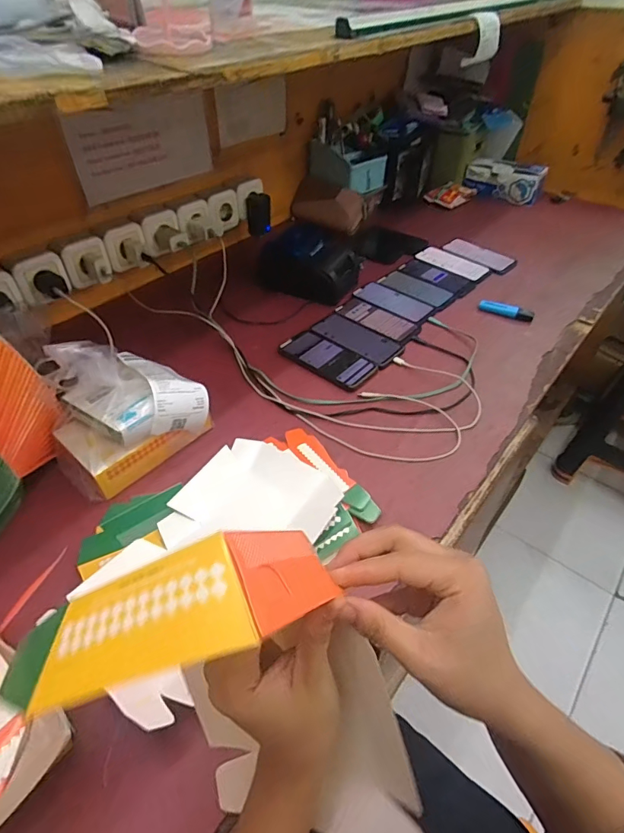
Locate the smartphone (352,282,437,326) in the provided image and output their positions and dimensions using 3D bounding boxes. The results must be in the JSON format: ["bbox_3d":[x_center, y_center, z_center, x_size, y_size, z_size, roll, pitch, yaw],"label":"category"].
[{"bbox_3d":[0.166,-0.233,0.913,0.159,0.004,0.071,34,55,29],"label":"smartphone"}]

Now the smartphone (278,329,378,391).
[{"bbox_3d":[0.025,-0.103,0.781,0.170,0.011,0.080,33,54,28],"label":"smartphone"}]

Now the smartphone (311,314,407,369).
[{"bbox_3d":[0.085,-0.145,0.827,0.165,0.005,0.081,32,54,28],"label":"smartphone"}]

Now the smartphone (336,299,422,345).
[{"bbox_3d":[0.122,-0.184,0.869,0.165,0.012,0.077,32,53,27],"label":"smartphone"}]

